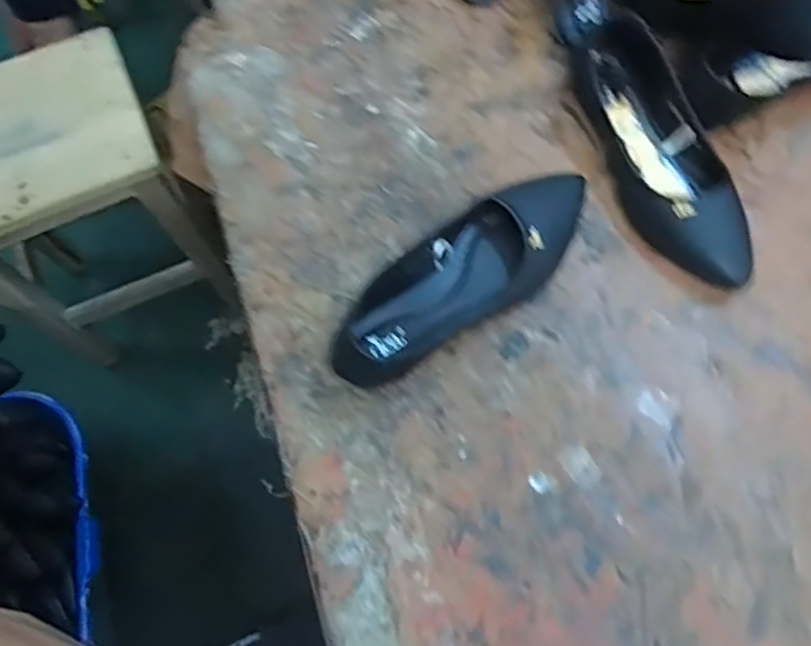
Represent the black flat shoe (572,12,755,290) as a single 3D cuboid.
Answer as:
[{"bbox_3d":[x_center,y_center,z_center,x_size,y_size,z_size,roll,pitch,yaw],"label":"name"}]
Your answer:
[{"bbox_3d":[0.207,-0.143,0.542,0.077,0.062,0.245,-15,72,-3],"label":"black flat shoe"}]

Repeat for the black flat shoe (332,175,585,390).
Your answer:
[{"bbox_3d":[0.045,-0.035,0.518,0.231,0.042,0.078,-37,74,-10],"label":"black flat shoe"}]

